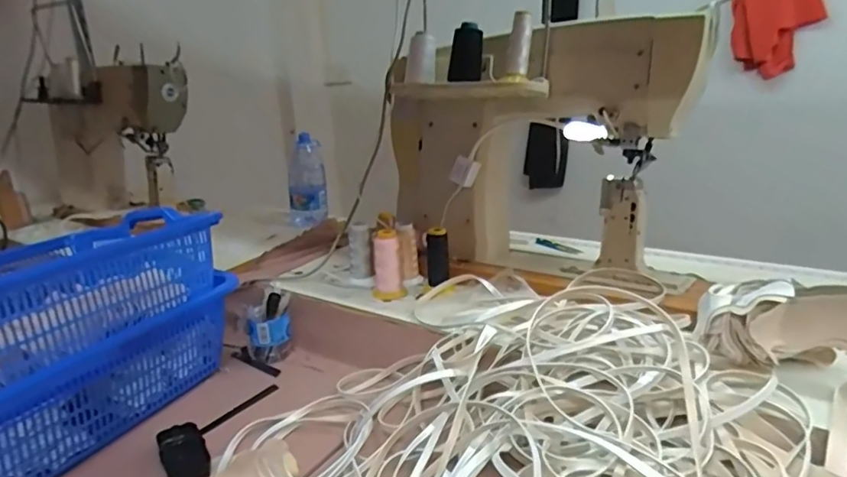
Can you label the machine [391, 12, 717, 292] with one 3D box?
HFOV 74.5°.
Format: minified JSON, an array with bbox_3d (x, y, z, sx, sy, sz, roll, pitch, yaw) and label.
[{"bbox_3d":[0.199,-0.152,1.033,0.548,0.433,0.181,0,17,13],"label":"machine"}]

